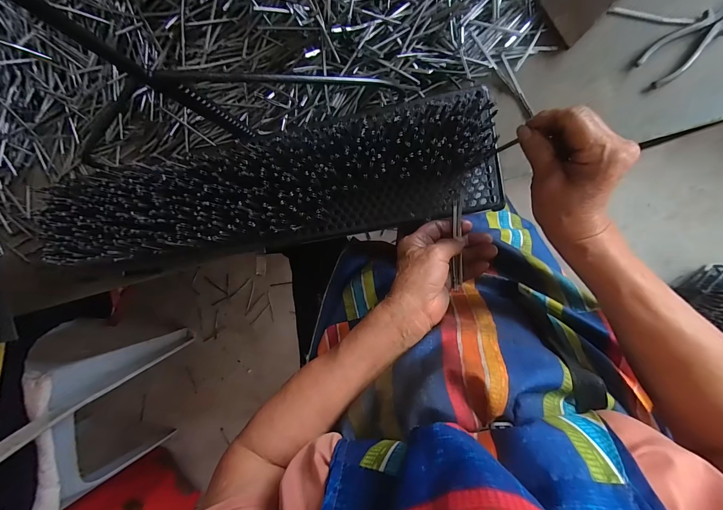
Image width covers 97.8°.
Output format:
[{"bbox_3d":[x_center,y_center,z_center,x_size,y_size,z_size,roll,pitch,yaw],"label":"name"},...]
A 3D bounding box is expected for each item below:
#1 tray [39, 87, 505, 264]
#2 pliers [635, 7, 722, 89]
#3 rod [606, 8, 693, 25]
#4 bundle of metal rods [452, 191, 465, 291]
[{"bbox_3d":[-0.123,-0.077,0.396,0.564,0.055,0.140,-9,92,9],"label":"tray"},{"bbox_3d":[0.443,-0.291,0.395,0.184,0.007,0.050,-37,88,9],"label":"pliers"},{"bbox_3d":[0.375,-0.309,0.409,0.099,0.005,0.008,17,96,7],"label":"rod"},{"bbox_3d":[0.111,-0.017,0.362,0.011,0.006,0.112,1,88,8],"label":"bundle of metal rods"}]

